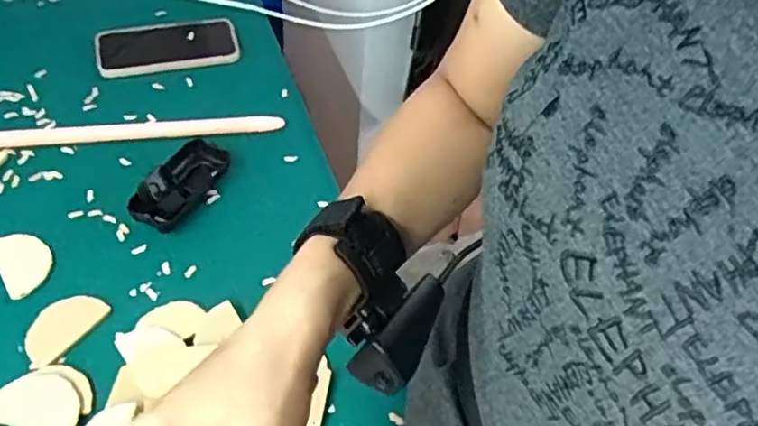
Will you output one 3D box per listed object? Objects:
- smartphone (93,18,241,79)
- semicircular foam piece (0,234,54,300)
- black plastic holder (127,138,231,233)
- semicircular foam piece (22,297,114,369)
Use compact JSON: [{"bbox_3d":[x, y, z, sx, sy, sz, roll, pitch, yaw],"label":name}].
[{"bbox_3d":[-0.259,-0.205,0.770,0.165,0.017,0.088,-11,54,-13],"label":"smartphone"},{"bbox_3d":[-0.322,0.042,0.571,0.044,0.009,0.065,-26,59,-22],"label":"semicircular foam piece"},{"bbox_3d":[-0.195,-0.030,0.630,0.052,0.031,0.114,24,54,13],"label":"black plastic holder"},{"bbox_3d":[-0.271,0.095,0.539,0.045,0.005,0.069,33,57,19],"label":"semicircular foam piece"}]

